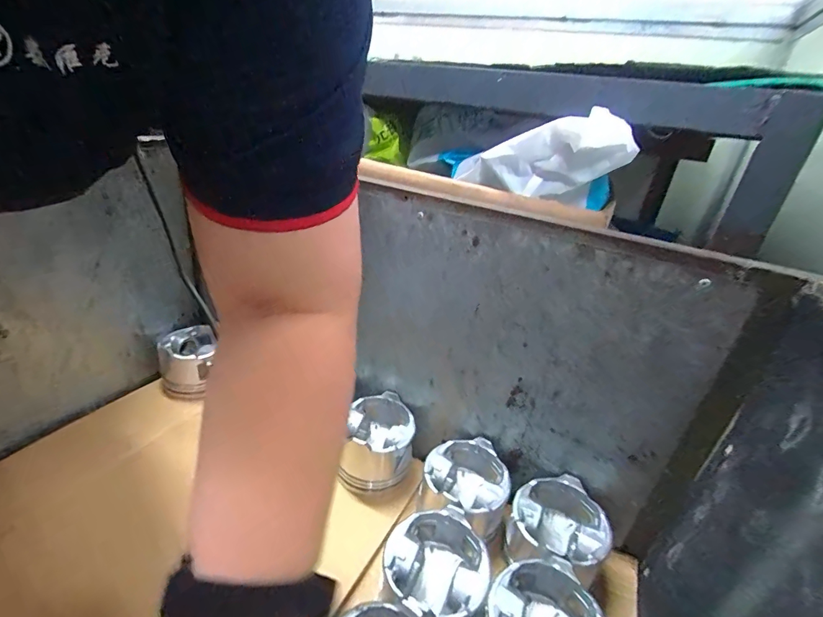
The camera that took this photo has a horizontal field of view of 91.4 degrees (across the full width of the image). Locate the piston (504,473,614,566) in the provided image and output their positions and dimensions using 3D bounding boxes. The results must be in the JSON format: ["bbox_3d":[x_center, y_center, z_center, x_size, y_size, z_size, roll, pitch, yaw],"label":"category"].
[{"bbox_3d":[0.156,0.243,0.438,0.104,0.062,0.097,-15,34,-37],"label":"piston"}]

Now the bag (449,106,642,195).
[{"bbox_3d":[0.131,-0.154,0.430,0.191,0.073,0.041,-1,18,35],"label":"bag"}]

